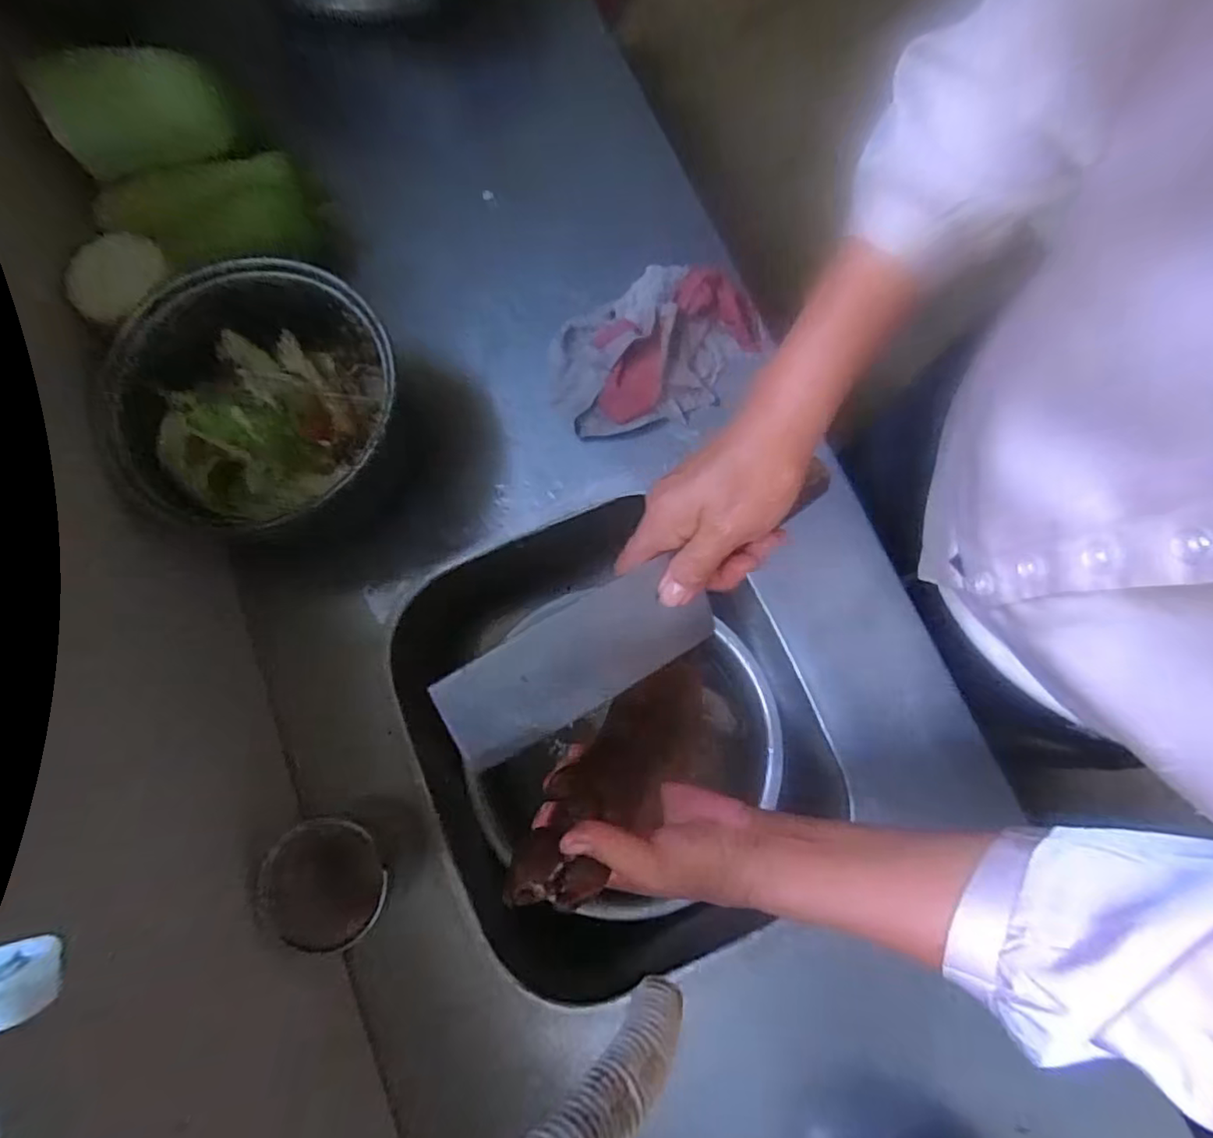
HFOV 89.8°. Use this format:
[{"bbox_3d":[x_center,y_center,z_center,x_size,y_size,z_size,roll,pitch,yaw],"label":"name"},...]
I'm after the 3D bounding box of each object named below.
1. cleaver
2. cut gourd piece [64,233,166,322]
[{"bbox_3d":[0.029,0.022,0.373,0.273,0.026,0.066,-29,115,-20],"label":"cleaver"},{"bbox_3d":[-0.388,-0.233,0.482,0.075,0.025,0.045,-45,125,-7],"label":"cut gourd piece"}]

